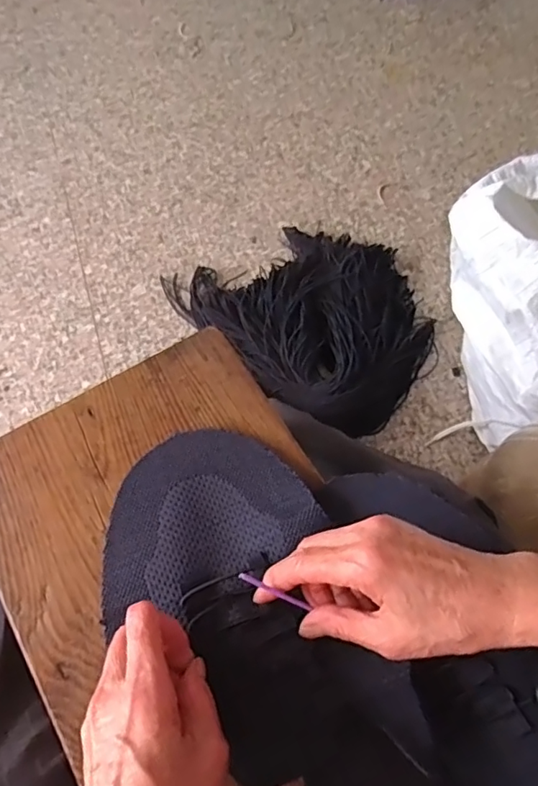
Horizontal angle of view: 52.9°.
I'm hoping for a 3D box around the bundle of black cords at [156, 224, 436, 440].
[{"bbox_3d":[0.087,-0.140,0.925,0.358,0.072,0.418,-37,73,-14],"label":"bundle of black cords"}]

